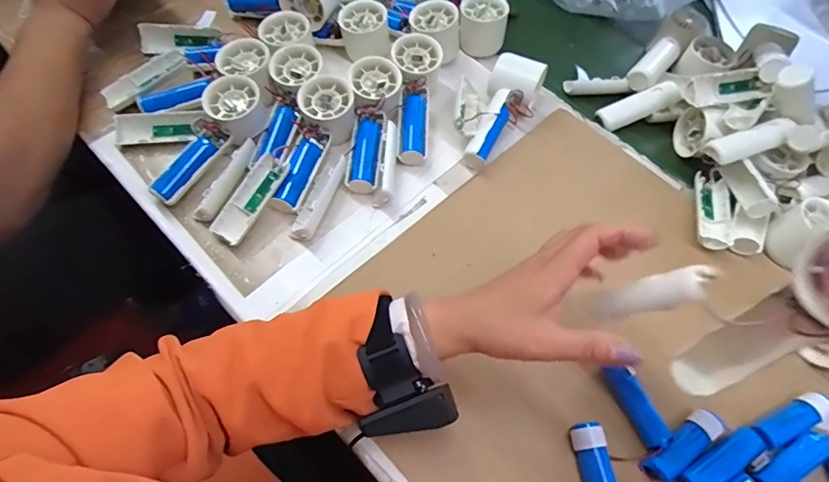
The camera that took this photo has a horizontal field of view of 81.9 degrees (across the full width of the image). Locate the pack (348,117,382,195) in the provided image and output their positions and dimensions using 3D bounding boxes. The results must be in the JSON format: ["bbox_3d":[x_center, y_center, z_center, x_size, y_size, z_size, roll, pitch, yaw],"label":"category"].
[{"bbox_3d":[-0.050,-0.090,0.511,0.027,0.023,0.081,8,61,1],"label":"pack"}]

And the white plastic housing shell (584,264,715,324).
[{"bbox_3d":[0.157,0.038,0.325,0.012,0.088,0.025,22,57,-28],"label":"white plastic housing shell"}]

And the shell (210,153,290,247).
[{"bbox_3d":[-0.161,-0.042,0.472,0.035,0.017,0.094,29,79,12],"label":"shell"}]

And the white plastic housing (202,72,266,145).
[{"bbox_3d":[-0.188,-0.140,0.502,0.053,0.034,0.064,-30,67,-18],"label":"white plastic housing"}]

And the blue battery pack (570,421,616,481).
[{"bbox_3d":[0.143,0.183,0.376,0.023,0.020,0.073,-6,62,-7],"label":"blue battery pack"}]

